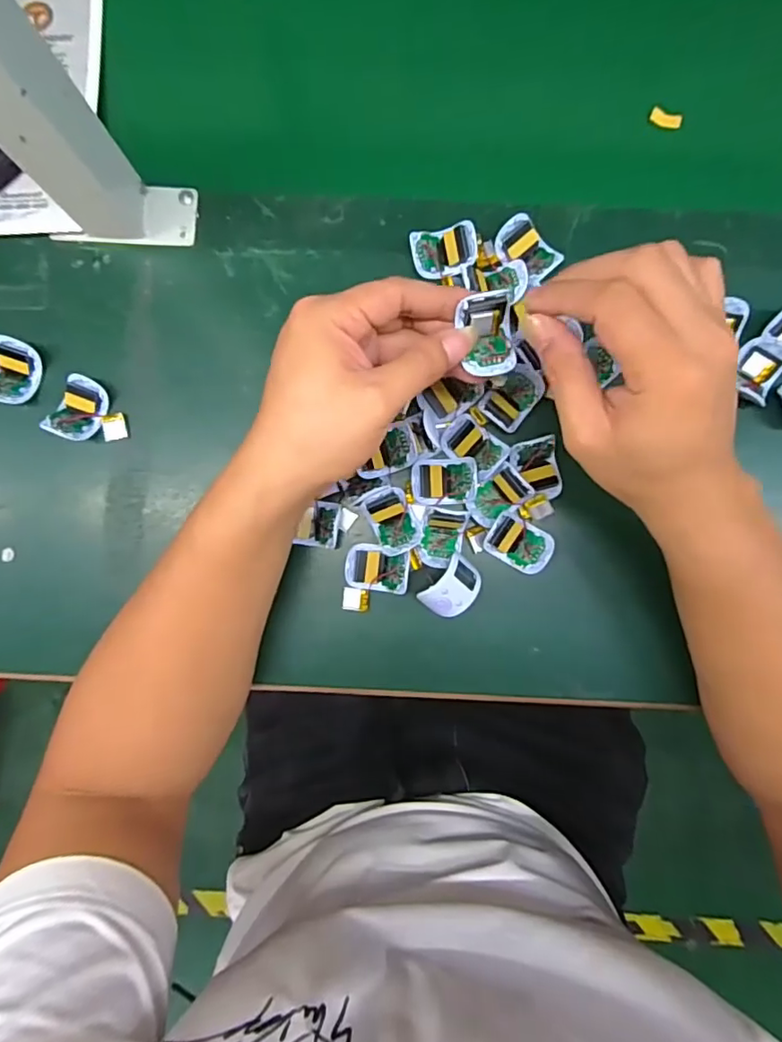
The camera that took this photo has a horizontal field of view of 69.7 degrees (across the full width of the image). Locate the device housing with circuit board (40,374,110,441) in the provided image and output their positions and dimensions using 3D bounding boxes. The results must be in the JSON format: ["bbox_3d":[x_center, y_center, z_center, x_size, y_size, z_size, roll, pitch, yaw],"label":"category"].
[{"bbox_3d":[-0.208,-0.075,0.374,0.028,0.020,0.042,23,90,1],"label":"device housing with circuit board"}]

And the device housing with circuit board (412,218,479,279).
[{"bbox_3d":[0.035,-0.178,0.372,0.042,0.017,0.029,-9,89,1],"label":"device housing with circuit board"}]

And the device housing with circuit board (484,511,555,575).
[{"bbox_3d":[0.084,0.014,0.368,0.041,0.009,0.030,33,90,1],"label":"device housing with circuit board"}]

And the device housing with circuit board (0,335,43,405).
[{"bbox_3d":[-0.253,-0.100,0.378,0.028,0.017,0.043,12,90,1],"label":"device housing with circuit board"}]

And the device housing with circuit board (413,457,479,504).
[{"bbox_3d":[0.035,-0.026,0.368,0.041,0.013,0.030,-2,89,1],"label":"device housing with circuit board"}]

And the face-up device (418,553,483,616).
[{"bbox_3d":[0.040,0.044,0.367,0.038,0.018,0.029,-43,111,10],"label":"face-up device"}]

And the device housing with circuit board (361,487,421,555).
[{"bbox_3d":[0.000,0.000,0.367,0.028,0.012,0.041,-28,89,1],"label":"device housing with circuit board"}]

